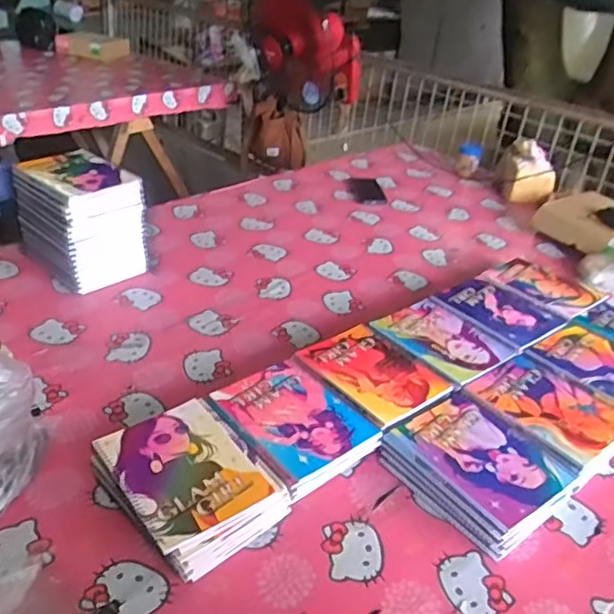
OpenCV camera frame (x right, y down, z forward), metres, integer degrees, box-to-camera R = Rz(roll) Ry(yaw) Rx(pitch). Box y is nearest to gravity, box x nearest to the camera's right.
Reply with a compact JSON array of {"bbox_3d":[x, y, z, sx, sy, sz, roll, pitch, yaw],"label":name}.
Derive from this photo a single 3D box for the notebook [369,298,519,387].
[{"bbox_3d":[0.224,0.050,1.032,0.166,0.013,0.201,-22,41,-38],"label":"notebook"}]

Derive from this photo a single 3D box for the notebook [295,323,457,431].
[{"bbox_3d":[0.103,0.095,0.940,0.156,0.006,0.197,-19,39,-35],"label":"notebook"}]

